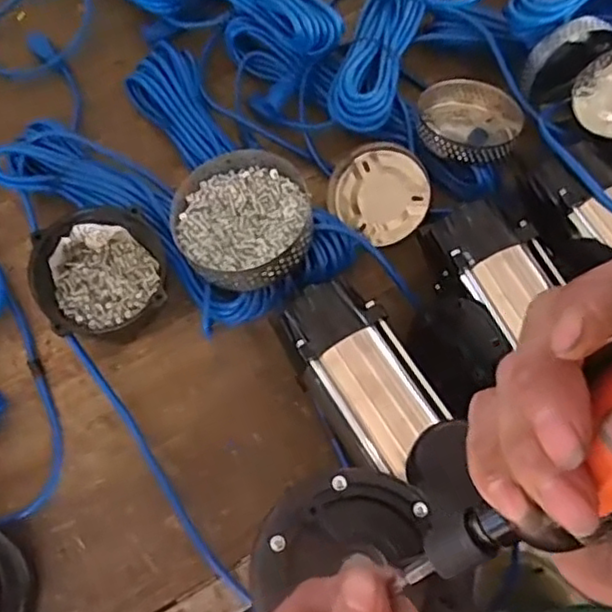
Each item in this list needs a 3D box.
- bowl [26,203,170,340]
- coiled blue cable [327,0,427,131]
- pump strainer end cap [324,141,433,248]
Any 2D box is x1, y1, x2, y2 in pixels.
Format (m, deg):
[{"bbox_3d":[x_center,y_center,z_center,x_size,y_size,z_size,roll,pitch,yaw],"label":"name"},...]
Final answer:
[{"bbox_3d":[-0.200,-0.029,0.632,0.122,0.074,0.108,-20,70,-5],"label":"bowl"},{"bbox_3d":[0.101,-0.338,0.712,0.066,0.056,0.338,17,72,8],"label":"coiled blue cable"},{"bbox_3d":[0.080,-0.122,0.680,0.105,0.040,0.100,5,110,14],"label":"pump strainer end cap"}]

